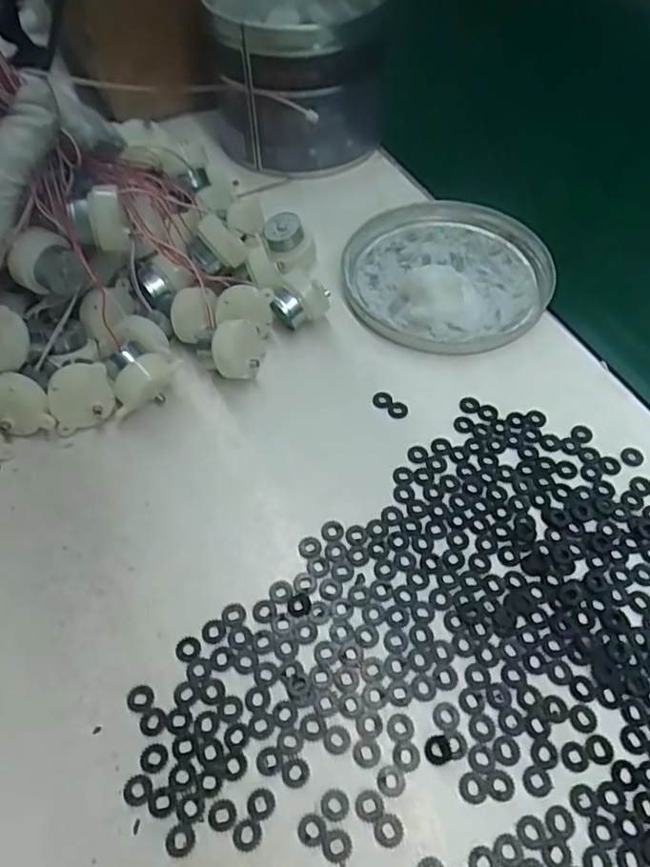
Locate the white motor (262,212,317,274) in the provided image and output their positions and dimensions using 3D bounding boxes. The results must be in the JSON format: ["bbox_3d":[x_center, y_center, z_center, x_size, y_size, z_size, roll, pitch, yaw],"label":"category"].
[{"bbox_3d":[-0.023,-0.124,0.396,0.031,0.032,0.026,-5,55,-3],"label":"white motor"}]

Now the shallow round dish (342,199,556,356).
[{"bbox_3d":[0.080,-0.106,0.395,0.135,0.019,0.126,0,55,0],"label":"shallow round dish"}]

